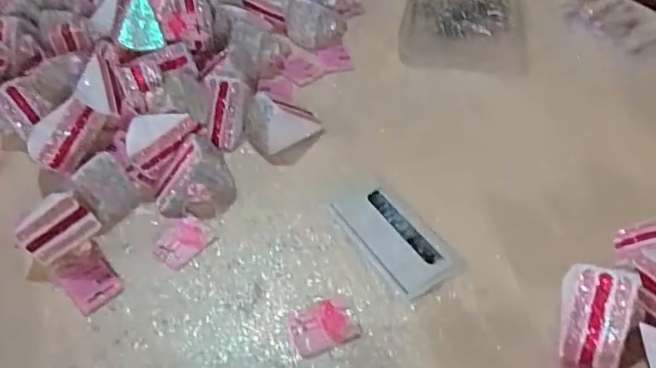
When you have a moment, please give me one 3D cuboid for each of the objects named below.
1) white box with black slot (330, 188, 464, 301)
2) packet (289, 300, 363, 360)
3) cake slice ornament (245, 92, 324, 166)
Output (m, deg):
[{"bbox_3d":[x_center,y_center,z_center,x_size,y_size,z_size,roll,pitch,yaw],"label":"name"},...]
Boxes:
[{"bbox_3d":[0.074,0.059,0.644,0.075,0.011,0.154,-26,51,-21],"label":"white box with black slot"},{"bbox_3d":[-0.004,0.137,0.557,0.062,0.006,0.050,-16,48,-12],"label":"packet"},{"bbox_3d":[-0.058,-0.076,0.728,0.086,0.063,0.077,-37,56,-28],"label":"cake slice ornament"}]

